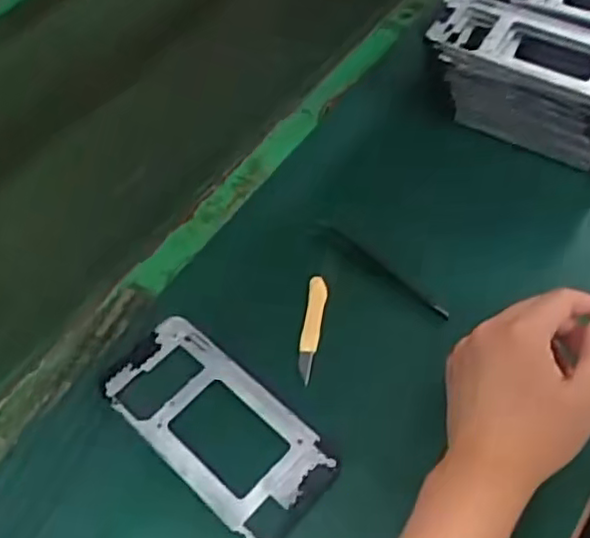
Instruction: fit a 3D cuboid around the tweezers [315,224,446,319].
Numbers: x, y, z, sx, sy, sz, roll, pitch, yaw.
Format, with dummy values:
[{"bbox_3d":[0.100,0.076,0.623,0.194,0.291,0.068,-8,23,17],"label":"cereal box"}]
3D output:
[{"bbox_3d":[0.062,-0.001,0.485,0.008,0.005,0.118,-41,64,-21],"label":"tweezers"}]

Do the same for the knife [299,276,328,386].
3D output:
[{"bbox_3d":[0.012,0.039,0.458,0.013,0.004,0.080,6,58,6],"label":"knife"}]

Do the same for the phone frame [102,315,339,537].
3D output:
[{"bbox_3d":[-0.051,0.098,0.424,0.159,0.004,0.076,37,66,23],"label":"phone frame"}]

